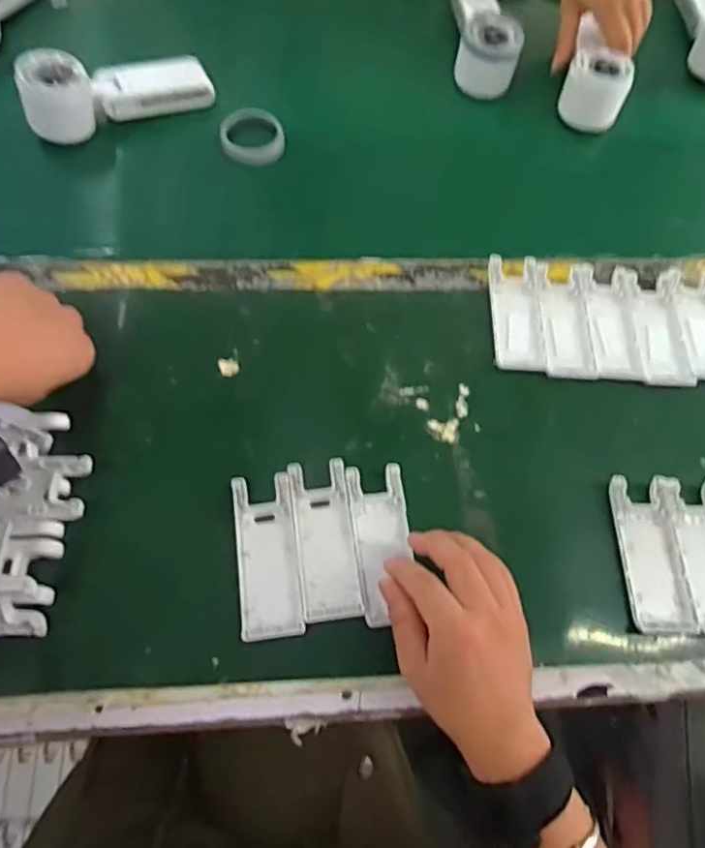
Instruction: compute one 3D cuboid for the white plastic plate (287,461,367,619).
[{"bbox_3d":[-0.018,0.077,0.406,0.039,0.013,0.104,-7,64,-6],"label":"white plastic plate"}]

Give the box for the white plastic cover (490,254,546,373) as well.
[{"bbox_3d":[0.134,-0.091,0.495,0.040,0.011,0.101,3,64,-1],"label":"white plastic cover"}]

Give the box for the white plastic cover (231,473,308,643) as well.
[{"bbox_3d":[-0.055,0.086,0.401,0.040,0.010,0.105,-6,64,-6],"label":"white plastic cover"}]

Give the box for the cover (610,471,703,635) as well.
[{"bbox_3d":[0.206,0.087,0.417,0.044,0.012,0.103,3,64,-1],"label":"cover"}]

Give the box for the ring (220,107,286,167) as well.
[{"bbox_3d":[-0.094,-0.271,0.572,0.058,0.016,0.058,1,64,-2],"label":"ring"}]

